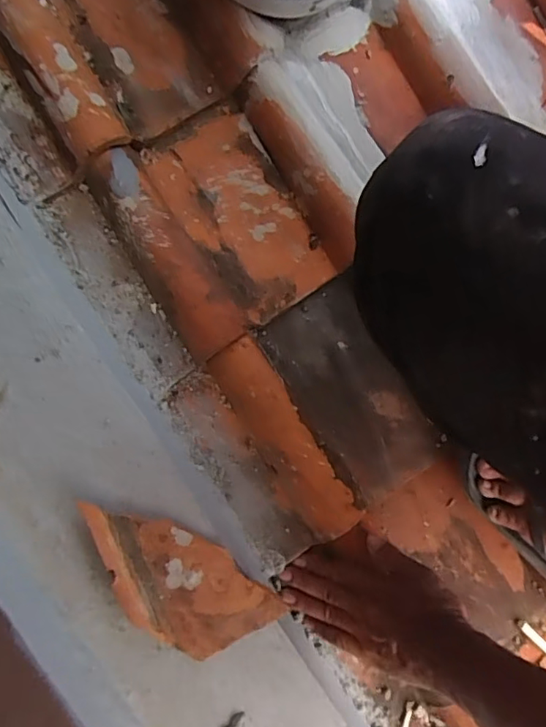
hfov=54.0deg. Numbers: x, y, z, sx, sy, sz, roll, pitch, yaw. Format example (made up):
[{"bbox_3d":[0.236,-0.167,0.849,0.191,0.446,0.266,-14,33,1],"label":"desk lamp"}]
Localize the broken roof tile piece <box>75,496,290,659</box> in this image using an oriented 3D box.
[{"bbox_3d":[-0.086,0.186,0.461,0.185,0.020,0.084,39,73,-11],"label":"broken roof tile piece"}]

